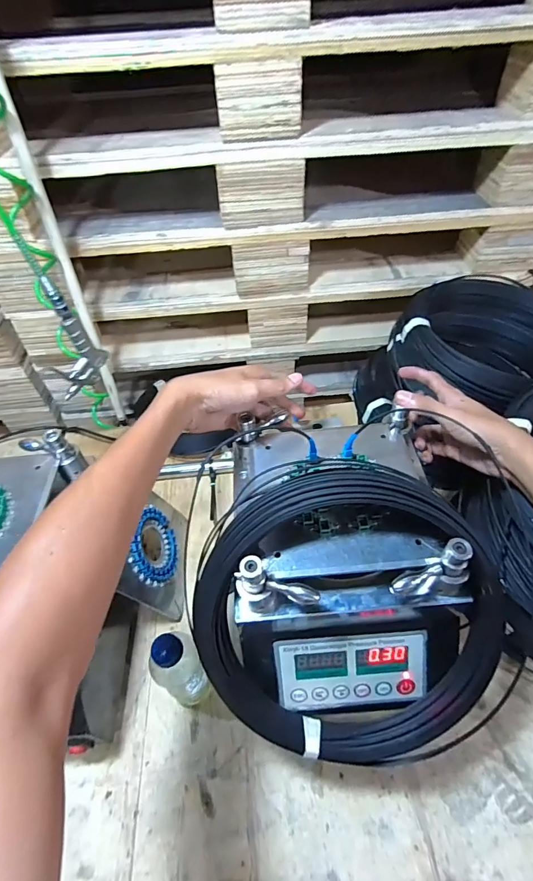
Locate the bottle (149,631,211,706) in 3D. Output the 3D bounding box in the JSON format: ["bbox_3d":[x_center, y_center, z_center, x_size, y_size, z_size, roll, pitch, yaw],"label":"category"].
[{"bbox_3d":[-0.104,0.273,0.496,0.052,0.158,0.054,-2,50,3],"label":"bottle"}]

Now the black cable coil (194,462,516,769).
[{"bbox_3d":[0.083,0.162,0.406,0.297,0.045,0.282,0,84,-5],"label":"black cable coil"}]

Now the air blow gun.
[{"bbox_3d":[-0.292,-0.147,0.606,0.020,0.167,0.088,30,58,26],"label":"air blow gun"}]

